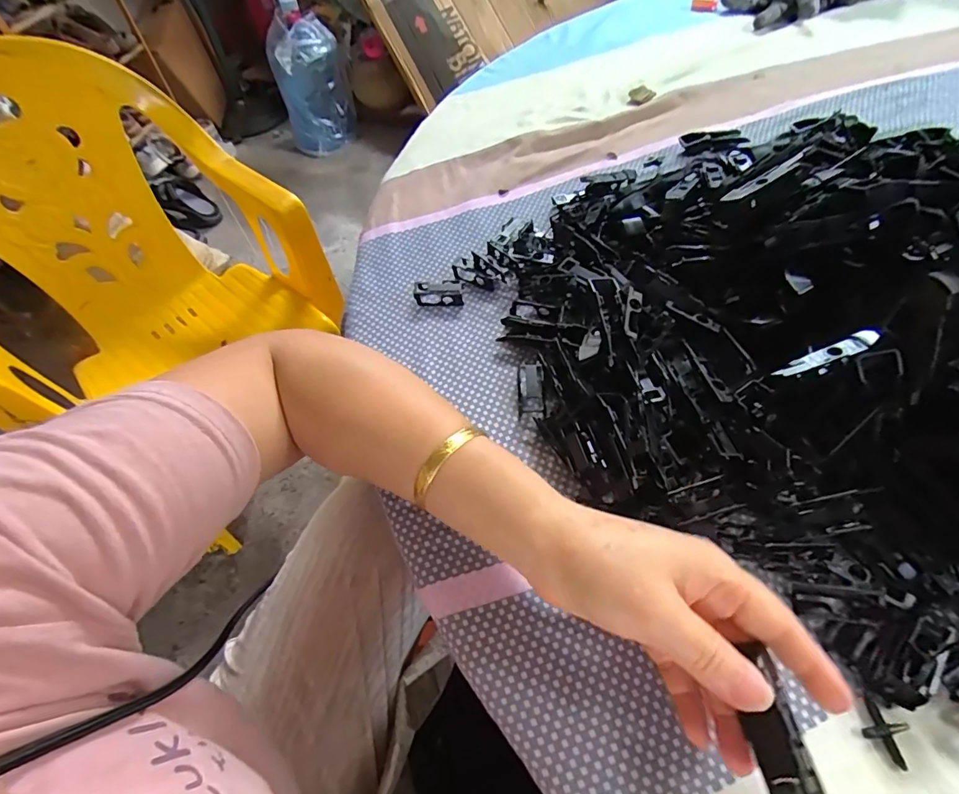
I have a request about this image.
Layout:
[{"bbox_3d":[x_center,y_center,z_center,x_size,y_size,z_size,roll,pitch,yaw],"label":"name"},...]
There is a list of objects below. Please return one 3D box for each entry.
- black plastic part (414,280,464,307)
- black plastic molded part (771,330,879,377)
[{"bbox_3d":[-0.033,-0.083,0.390,0.038,0.010,0.021,-1,56,4],"label":"black plastic part"},{"bbox_3d":[0.199,-0.024,0.279,0.063,0.009,0.012,-18,56,-7],"label":"black plastic molded part"}]

